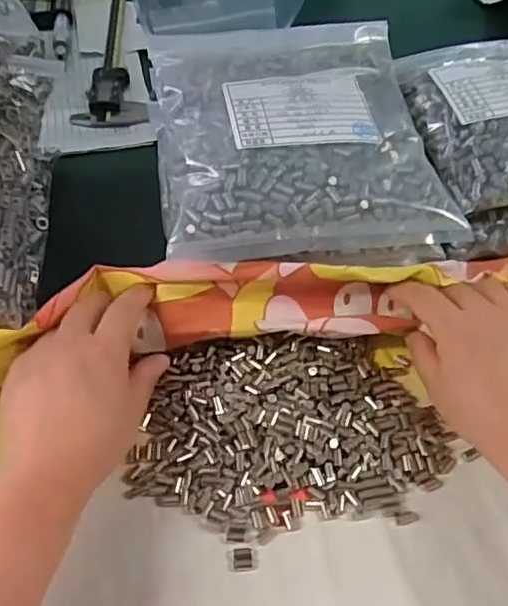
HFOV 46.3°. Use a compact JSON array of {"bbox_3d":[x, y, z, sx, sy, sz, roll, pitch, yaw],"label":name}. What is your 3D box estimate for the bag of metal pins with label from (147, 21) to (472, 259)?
[{"bbox_3d":[0.024,-0.135,0.430,0.186,0.046,0.226,-7,55,-5],"label":"bag of metal pins with label"}]

